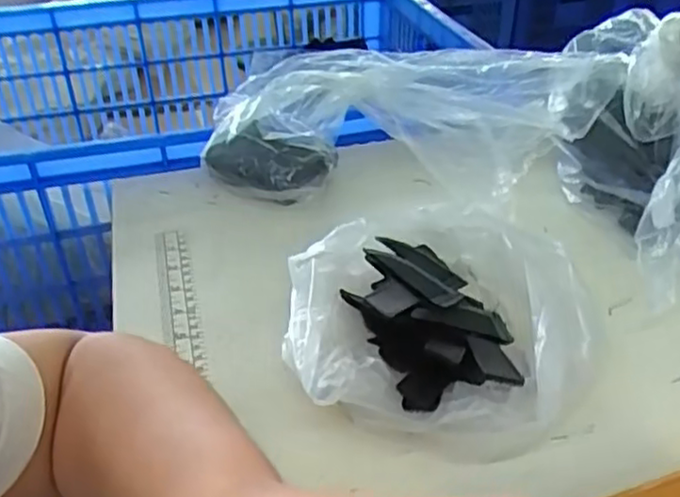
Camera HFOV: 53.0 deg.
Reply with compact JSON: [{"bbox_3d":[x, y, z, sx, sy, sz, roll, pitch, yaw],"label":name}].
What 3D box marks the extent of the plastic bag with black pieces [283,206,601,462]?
[{"bbox_3d":[0.058,0.043,0.413,0.178,0.057,0.170,13,38,19],"label":"plastic bag with black pieces"}]

